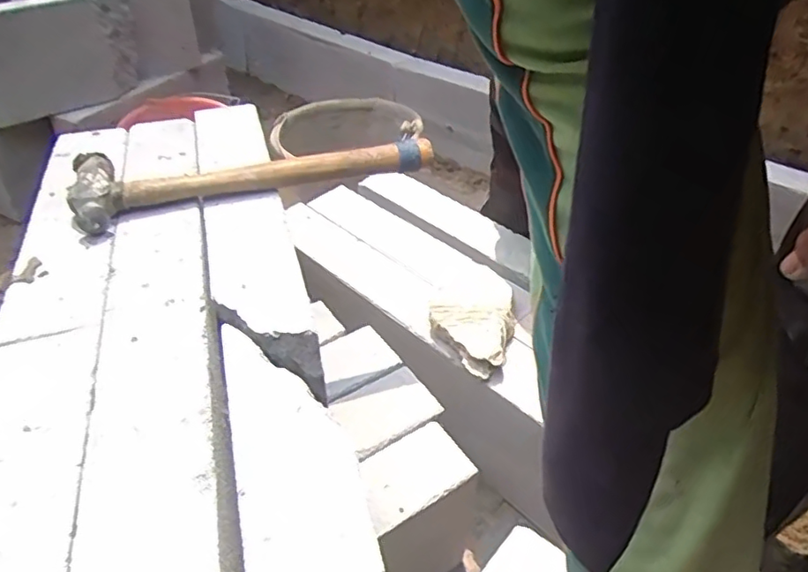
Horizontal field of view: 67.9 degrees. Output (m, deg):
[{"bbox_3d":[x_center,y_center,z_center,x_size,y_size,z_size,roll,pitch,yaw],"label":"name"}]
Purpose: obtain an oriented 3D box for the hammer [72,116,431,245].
[{"bbox_3d":[-0.149,-0.121,0.609,0.345,0.042,0.110,-15,41,-20],"label":"hammer"}]

